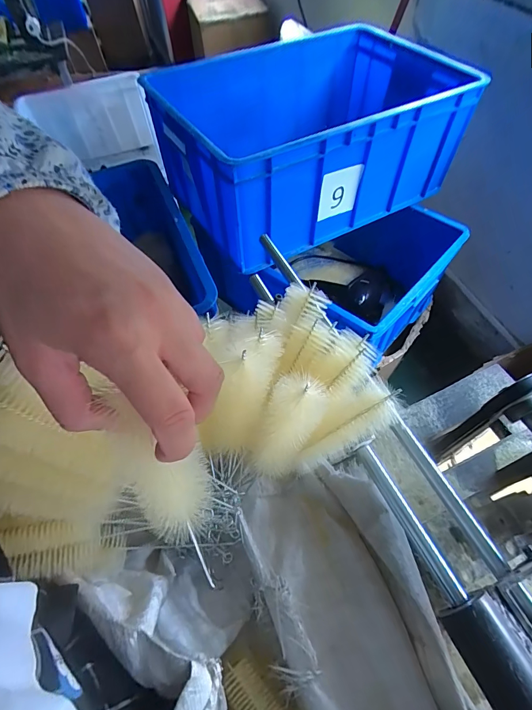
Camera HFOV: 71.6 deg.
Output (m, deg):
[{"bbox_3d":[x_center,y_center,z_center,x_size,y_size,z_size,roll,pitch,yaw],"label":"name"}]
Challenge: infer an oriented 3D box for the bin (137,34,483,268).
[{"bbox_3d":[0.078,-0.549,0.887,0.659,0.239,0.511,-28,61,-17],"label":"bin"}]

